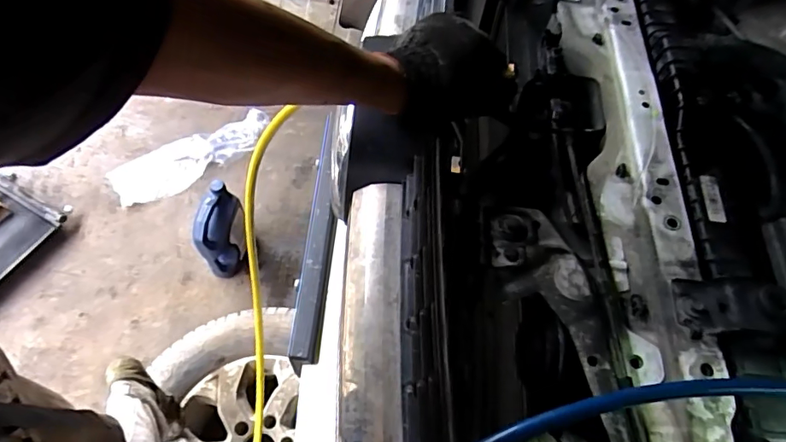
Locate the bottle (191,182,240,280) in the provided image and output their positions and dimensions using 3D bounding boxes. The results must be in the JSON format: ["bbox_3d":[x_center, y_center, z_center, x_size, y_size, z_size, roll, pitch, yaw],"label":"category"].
[{"bbox_3d":[-0.495,0.039,1.447,0.084,0.226,0.181,7,60,1],"label":"bottle"}]

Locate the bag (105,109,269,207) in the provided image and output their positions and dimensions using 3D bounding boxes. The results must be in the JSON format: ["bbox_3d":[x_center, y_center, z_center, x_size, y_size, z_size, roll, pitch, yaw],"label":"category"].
[{"bbox_3d":[-0.676,-0.227,1.674,0.533,0.040,0.163,-28,65,-18],"label":"bag"}]

